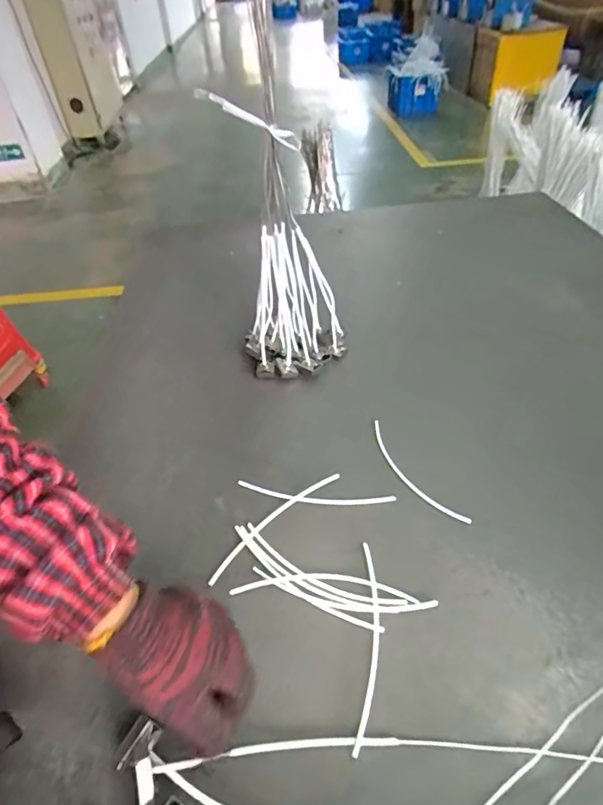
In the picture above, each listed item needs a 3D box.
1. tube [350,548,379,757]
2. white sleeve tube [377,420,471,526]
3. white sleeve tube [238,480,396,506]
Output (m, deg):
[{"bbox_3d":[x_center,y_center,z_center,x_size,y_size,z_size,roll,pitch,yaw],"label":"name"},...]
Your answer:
[{"bbox_3d":[0.062,0.214,0.433,0.019,0.009,0.183,6,45,7],"label":"tube"},{"bbox_3d":[0.131,0.083,0.571,0.030,0.007,0.178,-22,49,-19],"label":"white sleeve tube"},{"bbox_3d":[0.014,0.111,0.551,0.184,0.008,0.020,6,45,7],"label":"white sleeve tube"}]

